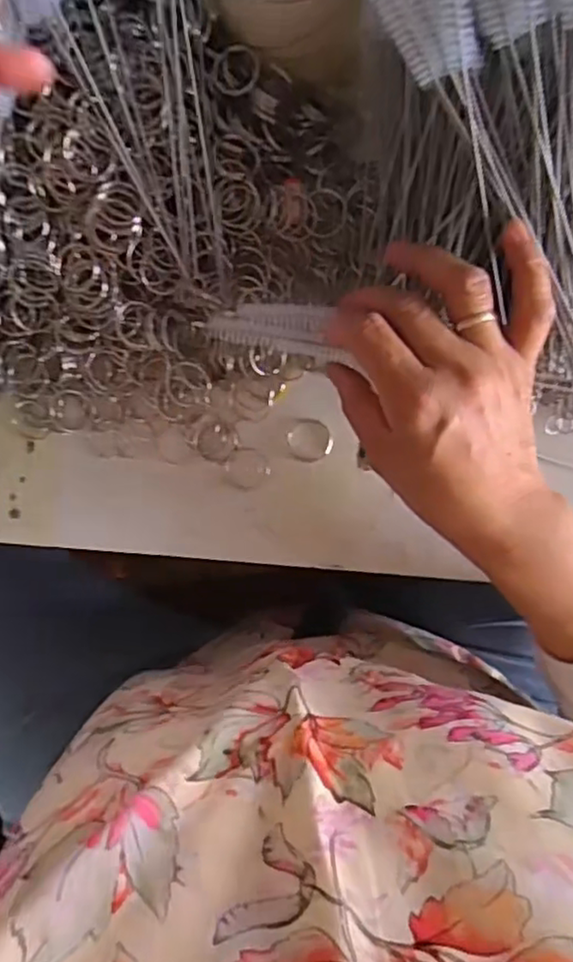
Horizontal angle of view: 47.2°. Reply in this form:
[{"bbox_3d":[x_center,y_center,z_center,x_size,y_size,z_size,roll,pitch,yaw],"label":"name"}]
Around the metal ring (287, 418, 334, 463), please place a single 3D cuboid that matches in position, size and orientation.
[{"bbox_3d":[0.013,-0.023,0.370,0.027,0.004,0.025,0,88,6],"label":"metal ring"}]

